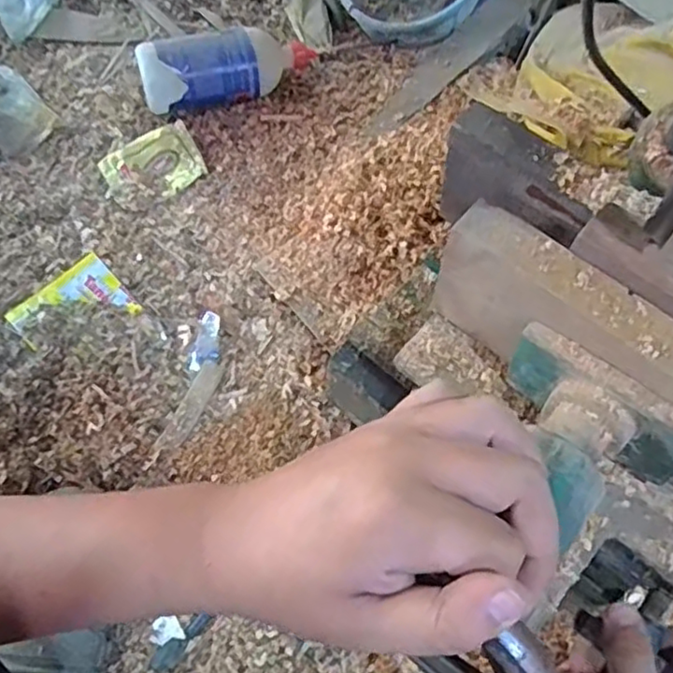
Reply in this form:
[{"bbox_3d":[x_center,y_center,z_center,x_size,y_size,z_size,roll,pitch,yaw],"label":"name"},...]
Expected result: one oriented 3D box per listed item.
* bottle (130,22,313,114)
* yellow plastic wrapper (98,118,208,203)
[{"bbox_3d":[-0.116,-0.294,0.699,0.190,0.068,0.071,-11,64,-5],"label":"bottle"},{"bbox_3d":[-0.194,-0.180,0.677,0.099,0.017,0.076,-23,65,-11],"label":"yellow plastic wrapper"}]

